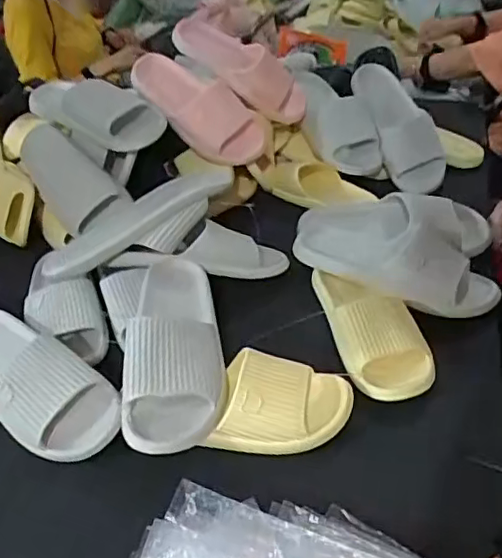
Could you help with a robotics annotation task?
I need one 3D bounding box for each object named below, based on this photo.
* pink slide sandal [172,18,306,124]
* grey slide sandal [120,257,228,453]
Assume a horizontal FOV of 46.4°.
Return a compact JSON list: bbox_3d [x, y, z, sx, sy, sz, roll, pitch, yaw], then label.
[{"bbox_3d":[-0.027,-0.401,1.094,0.303,0.098,0.108,36,50,11],"label":"pink slide sandal"},{"bbox_3d":[-0.088,0.061,0.710,0.112,0.070,0.295,-2,39,2],"label":"grey slide sandal"}]

